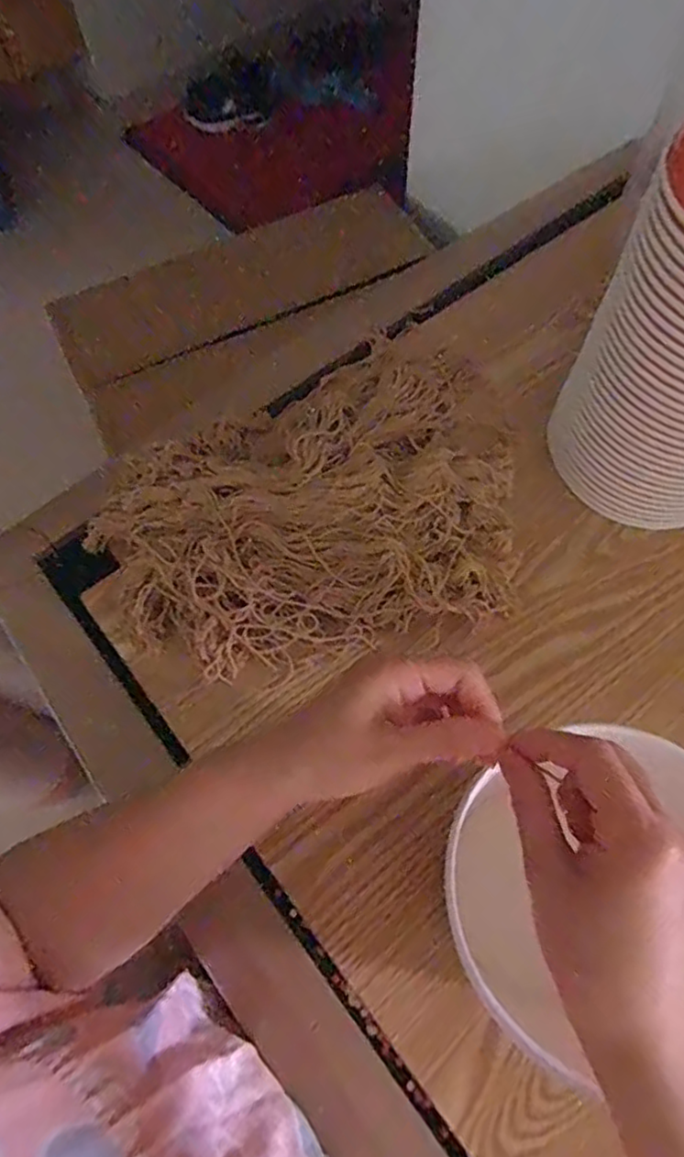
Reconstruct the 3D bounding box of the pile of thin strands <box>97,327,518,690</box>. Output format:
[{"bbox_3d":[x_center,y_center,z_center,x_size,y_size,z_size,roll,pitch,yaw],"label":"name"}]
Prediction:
[{"bbox_3d":[-0.003,-0.056,0.505,0.346,0.064,0.246,-31,69,-12],"label":"pile of thin strands"}]

